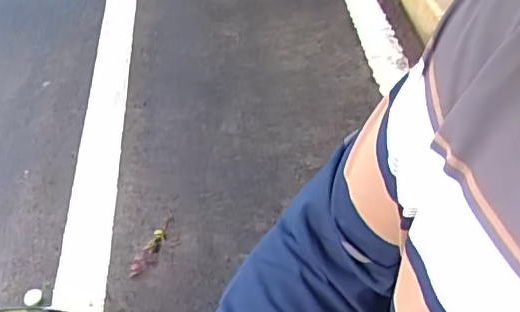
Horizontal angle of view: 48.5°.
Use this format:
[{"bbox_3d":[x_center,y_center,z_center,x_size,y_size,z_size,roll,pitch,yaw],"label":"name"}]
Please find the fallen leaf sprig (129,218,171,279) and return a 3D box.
[{"bbox_3d":[-0.332,0.282,1.791,0.051,0.018,0.230,17,48,19],"label":"fallen leaf sprig"}]

